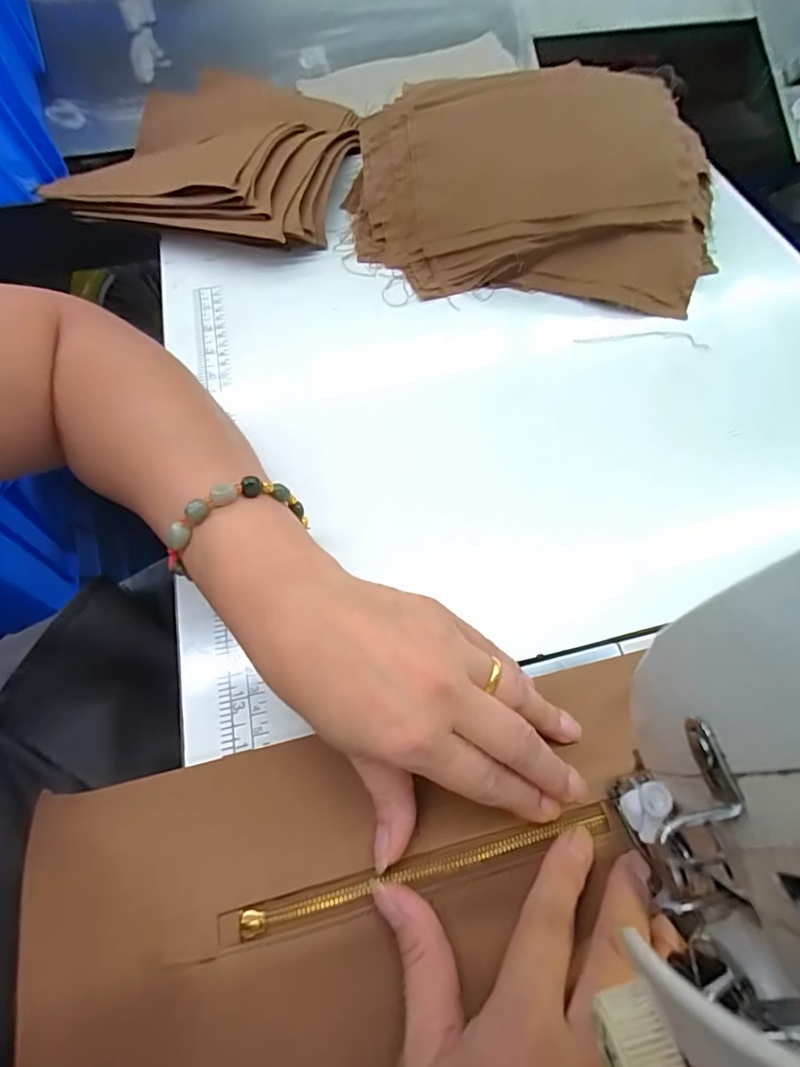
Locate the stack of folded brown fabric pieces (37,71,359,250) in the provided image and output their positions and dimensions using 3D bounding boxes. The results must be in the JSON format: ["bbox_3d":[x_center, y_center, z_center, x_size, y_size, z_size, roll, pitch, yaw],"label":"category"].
[{"bbox_3d":[-0.172,-0.357,0.466,0.253,0.039,0.227,14,63,7],"label":"stack of folded brown fabric pieces"}]

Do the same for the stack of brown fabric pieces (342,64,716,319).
[{"bbox_3d":[0.108,-0.280,0.402,0.307,0.096,0.171,4,62,2],"label":"stack of brown fabric pieces"}]

